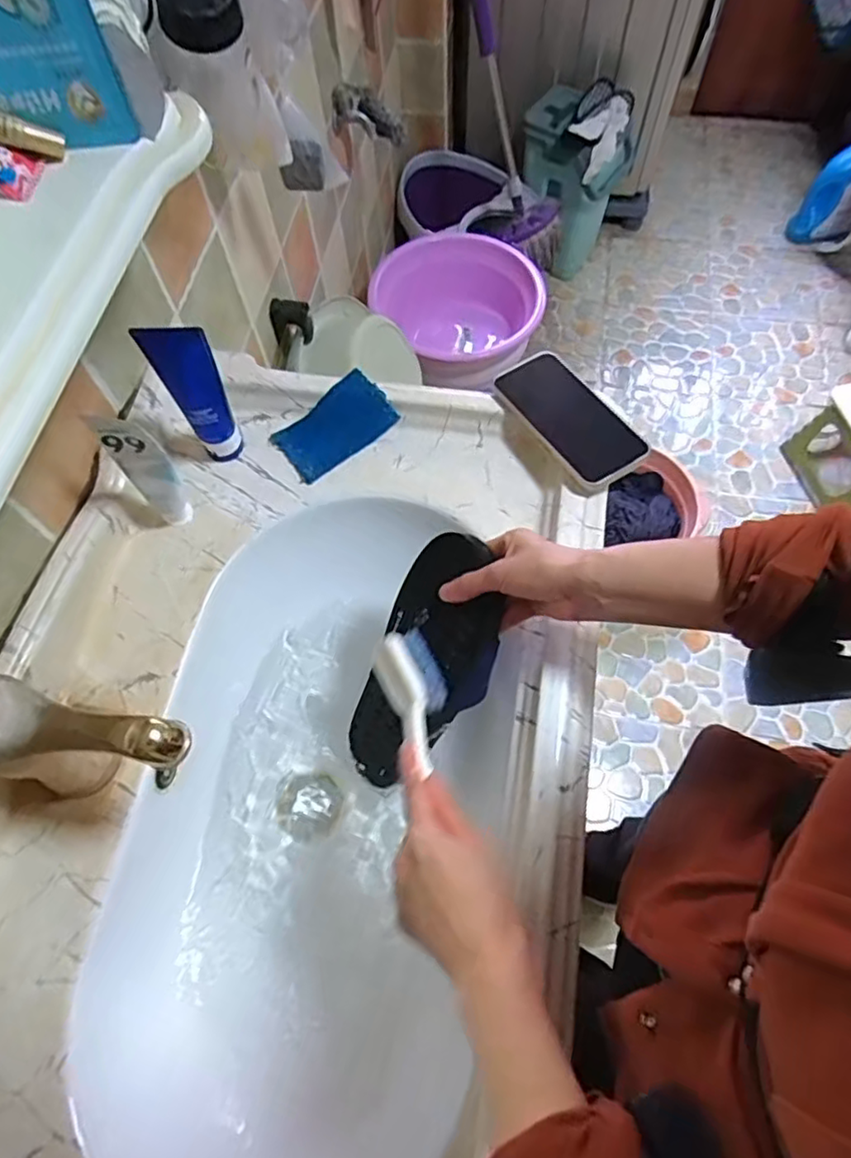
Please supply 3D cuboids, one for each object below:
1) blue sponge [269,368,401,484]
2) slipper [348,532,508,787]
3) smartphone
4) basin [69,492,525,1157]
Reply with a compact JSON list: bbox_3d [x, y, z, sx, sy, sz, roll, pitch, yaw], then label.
[{"bbox_3d":[-0.091,-0.154,0.645,0.116,0.013,0.065,-38,86,1],"label":"blue sponge"},{"bbox_3d":[-0.003,0.089,0.562,0.098,0.248,0.065,30,24,15],"label":"slipper"},{"bbox_3d":[0.138,-0.157,0.614,0.072,0.013,0.154,-31,68,-12],"label":"smartphone"},{"bbox_3d":[-0.088,0.195,0.573,0.289,0.127,0.540,10,65,6],"label":"basin"}]

